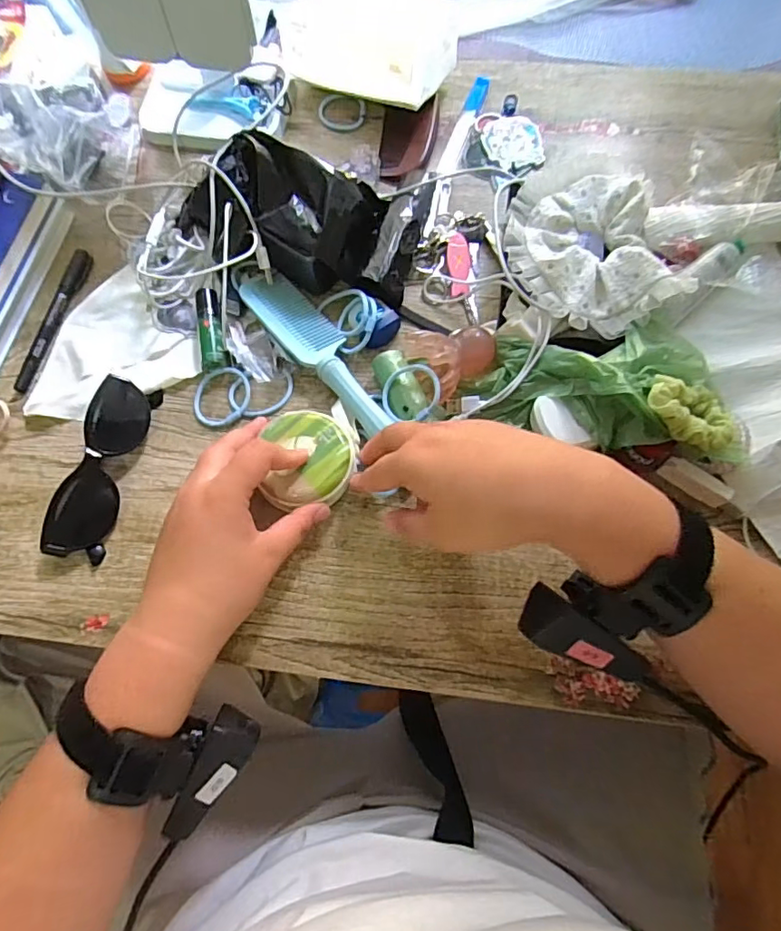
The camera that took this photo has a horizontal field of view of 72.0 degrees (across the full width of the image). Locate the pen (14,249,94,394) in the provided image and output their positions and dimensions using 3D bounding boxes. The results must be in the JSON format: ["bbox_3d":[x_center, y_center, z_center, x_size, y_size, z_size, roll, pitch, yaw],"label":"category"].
[{"bbox_3d":[-0.286,-0.125,0.459,0.016,0.012,0.136,10,72,6],"label":"pen"}]

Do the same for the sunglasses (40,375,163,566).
[{"bbox_3d":[-0.216,0.000,0.404,0.038,0.027,0.138,10,72,6],"label":"sunglasses"}]

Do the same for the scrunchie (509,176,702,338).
[{"bbox_3d":[0.157,-0.162,0.410,0.125,0.024,0.124,-1,71,2],"label":"scrunchie"}]

